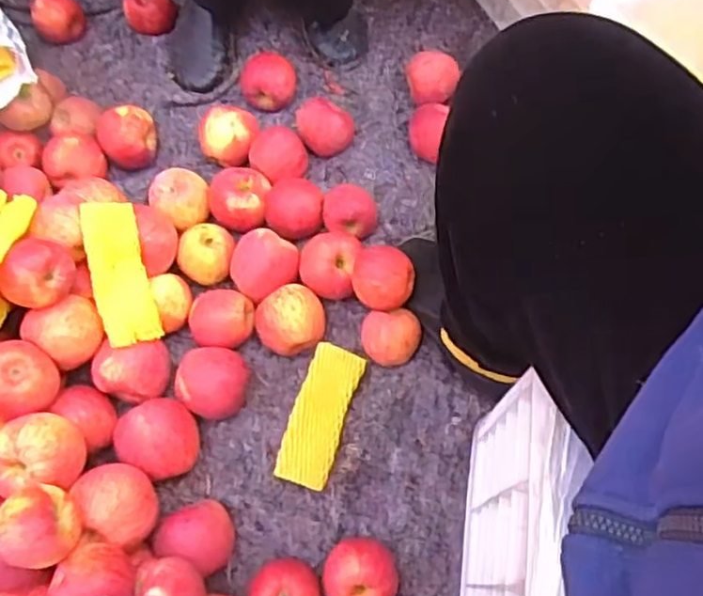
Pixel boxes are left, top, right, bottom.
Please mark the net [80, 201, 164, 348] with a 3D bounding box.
[{"bbox_3d":[-0.254,-0.028,0.735,0.056,0.023,0.155,-13,92,-4],"label":"net"}]

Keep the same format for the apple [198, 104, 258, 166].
[{"bbox_3d":[-0.159,-0.209,0.870,0.065,0.058,0.066,0,71,1],"label":"apple"}]

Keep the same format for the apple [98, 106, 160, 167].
[{"bbox_3d":[-0.290,-0.211,0.873,0.071,0.060,0.069,-15,72,-4],"label":"apple"}]

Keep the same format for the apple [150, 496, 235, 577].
[{"bbox_3d":[-0.165,0.248,0.703,0.078,0.068,0.073,4,72,2],"label":"apple"}]

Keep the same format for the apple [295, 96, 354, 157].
[{"bbox_3d":[-0.034,-0.222,0.868,0.066,0.056,0.068,0,71,1],"label":"apple"}]

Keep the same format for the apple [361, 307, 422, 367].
[{"bbox_3d":[0.046,0.046,0.775,0.069,0.053,0.060,-5,71,-1],"label":"apple"}]

